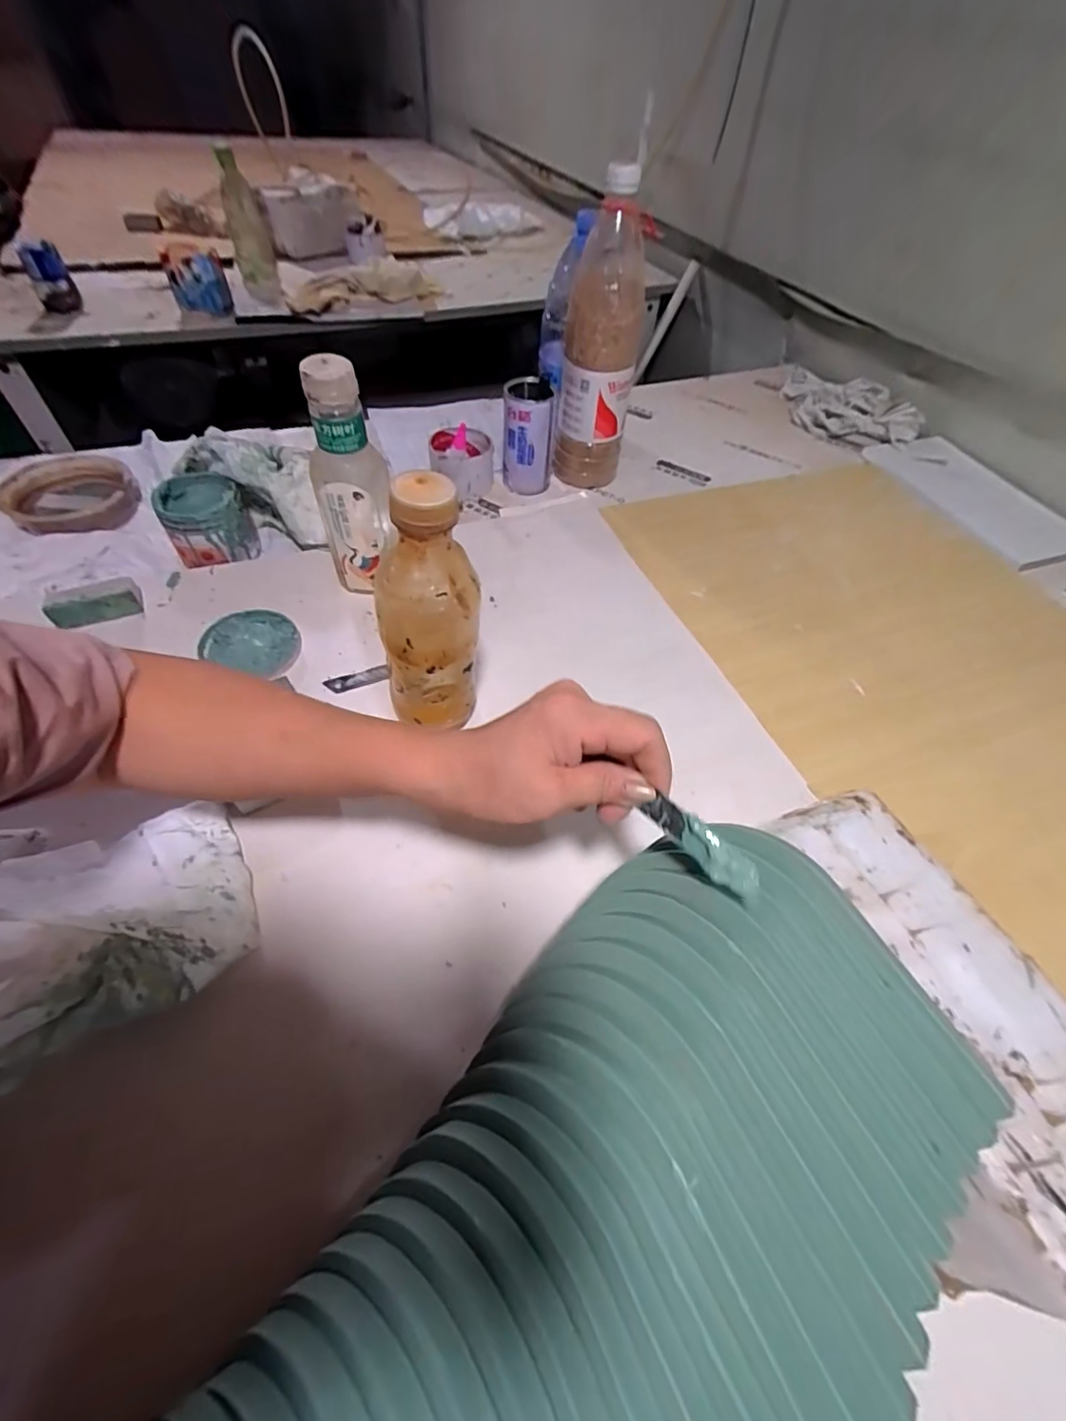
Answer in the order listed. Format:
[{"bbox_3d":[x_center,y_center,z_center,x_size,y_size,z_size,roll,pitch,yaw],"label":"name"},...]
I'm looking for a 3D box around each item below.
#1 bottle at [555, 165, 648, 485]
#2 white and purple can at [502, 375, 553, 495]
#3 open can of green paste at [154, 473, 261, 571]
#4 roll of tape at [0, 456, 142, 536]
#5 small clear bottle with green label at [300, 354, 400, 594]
[{"bbox_3d":[0.075,-0.404,0.625,0.087,0.300,0.075,21,55,11],"label":"bottle"},{"bbox_3d":[-0.008,-0.347,0.676,0.065,0.121,0.067,-2,53,-6],"label":"white and purple can"},{"bbox_3d":[-0.345,-0.206,0.561,0.077,0.057,0.090,-19,57,-17],"label":"open can of green paste"},{"bbox_3d":[-0.526,-0.247,0.608,0.121,0.035,0.136,-12,55,-13],"label":"roll of tape"},{"bbox_3d":[-0.163,-0.195,0.478,0.065,0.200,0.064,-14,56,-14],"label":"small clear bottle with green label"}]

